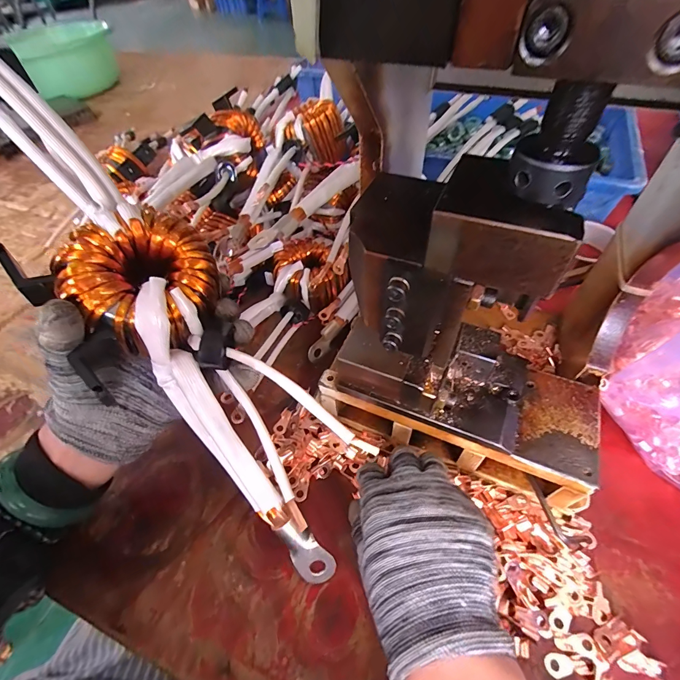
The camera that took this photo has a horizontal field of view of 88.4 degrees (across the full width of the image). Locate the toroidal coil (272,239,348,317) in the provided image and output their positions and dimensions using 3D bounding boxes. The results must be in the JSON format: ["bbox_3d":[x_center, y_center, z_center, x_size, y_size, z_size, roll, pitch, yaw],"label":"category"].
[{"bbox_3d":[-0.037,-0.073,0.390,0.070,0.039,0.077,-2,53,2],"label":"toroidal coil"}]

